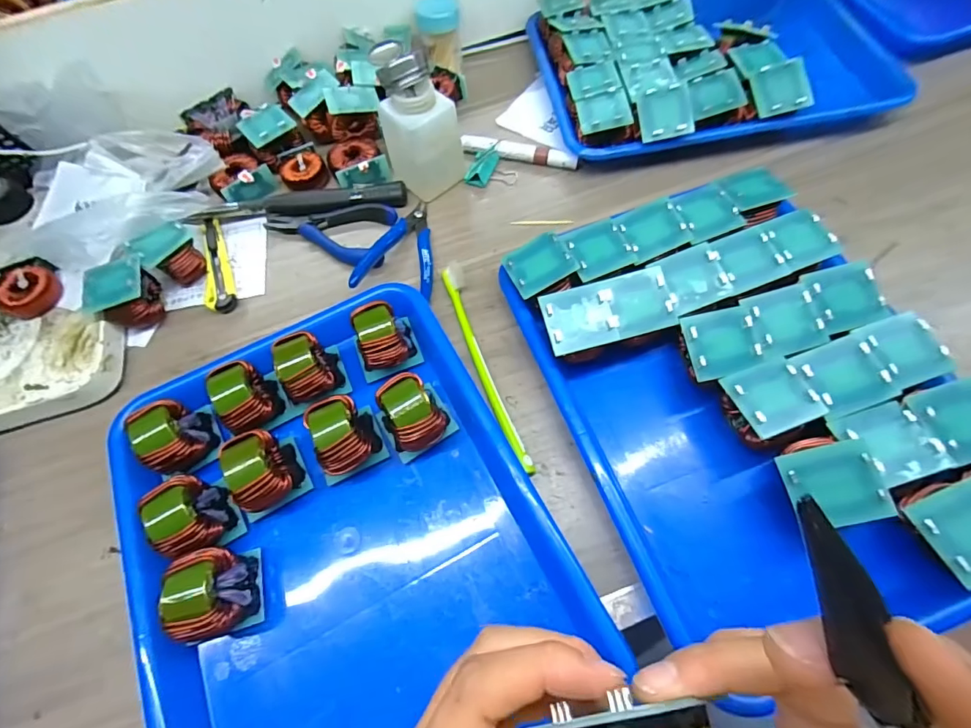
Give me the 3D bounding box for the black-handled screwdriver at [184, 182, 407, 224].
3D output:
[{"bbox_3d":[-0.180,-0.151,0.439,0.205,0.016,0.028,-4,64,2],"label":"black-handled screwdriver"}]

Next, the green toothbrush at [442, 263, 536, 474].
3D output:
[{"bbox_3d":[-0.001,-0.003,0.361,0.016,0.013,0.185,-18,64,-4],"label":"green toothbrush"}]

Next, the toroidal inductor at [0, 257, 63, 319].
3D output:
[{"bbox_3d":[-0.376,-0.062,0.378,0.038,0.019,0.047,0,64,5],"label":"toroidal inductor"}]

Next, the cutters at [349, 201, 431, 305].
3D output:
[{"bbox_3d":[-0.078,-0.105,0.407,0.063,0.026,0.114,-2,64,3],"label":"cutters"}]

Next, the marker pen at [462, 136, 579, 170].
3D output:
[{"bbox_3d":[0.033,-0.209,0.455,0.117,0.017,0.012,14,66,11],"label":"marker pen"}]

